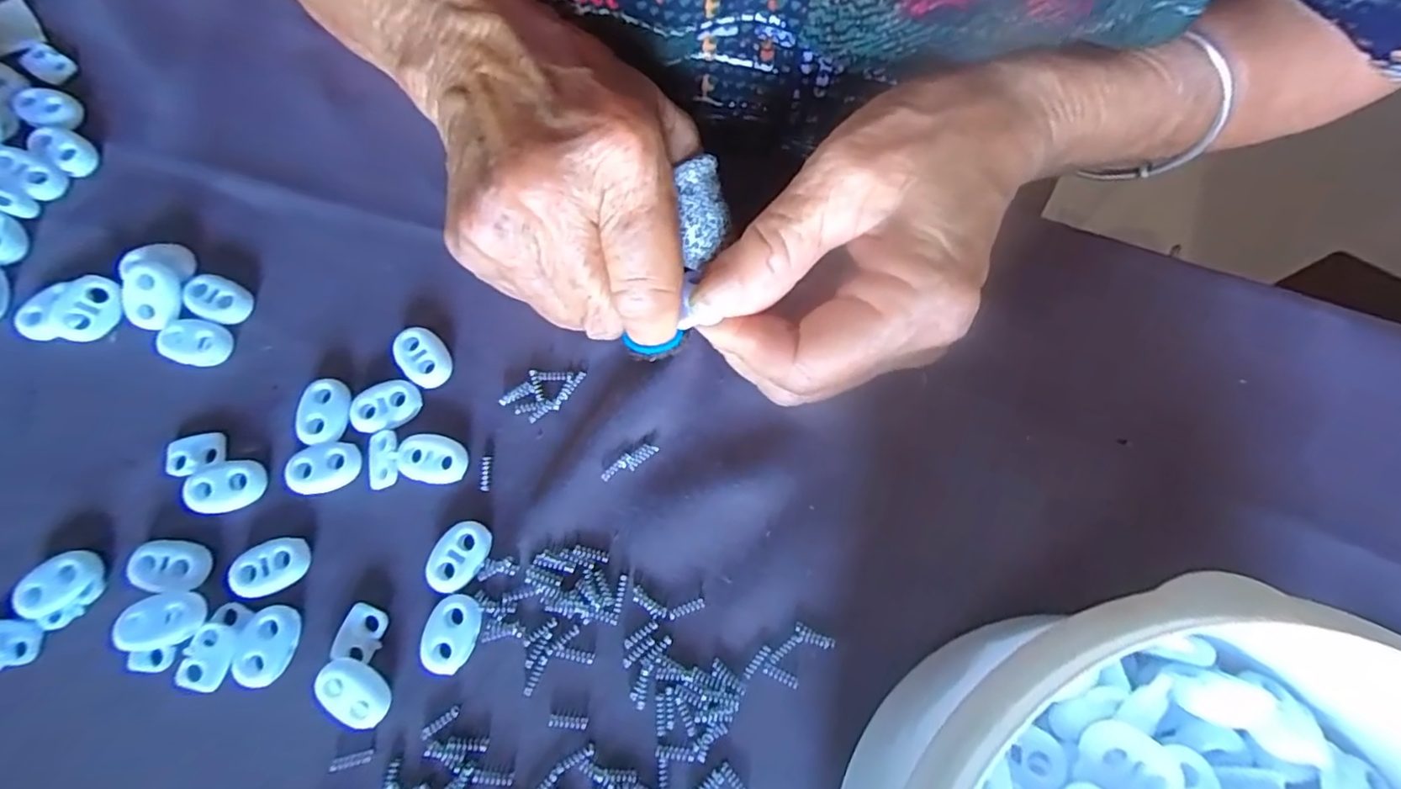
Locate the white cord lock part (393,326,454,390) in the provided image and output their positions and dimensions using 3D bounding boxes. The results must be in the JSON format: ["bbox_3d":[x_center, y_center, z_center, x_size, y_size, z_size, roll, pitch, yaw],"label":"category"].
[{"bbox_3d":[-0.095,-0.012,0.203,0.016,0.007,0.022,-38,81,-11],"label":"white cord lock part"}]

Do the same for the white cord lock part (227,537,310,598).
[{"bbox_3d":[-0.134,0.054,0.183,0.022,0.005,0.015,-20,78,-7],"label":"white cord lock part"}]

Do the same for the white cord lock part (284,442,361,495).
[{"bbox_3d":[-0.122,0.023,0.191,0.022,0.004,0.015,-16,78,-6],"label":"white cord lock part"}]

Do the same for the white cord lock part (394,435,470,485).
[{"bbox_3d":[-0.088,0.022,0.194,0.021,0.005,0.016,8,76,-1],"label":"white cord lock part"}]

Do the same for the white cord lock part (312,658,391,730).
[{"bbox_3d":[-0.103,0.088,0.175,0.022,0.008,0.014,34,77,5],"label":"white cord lock part"}]

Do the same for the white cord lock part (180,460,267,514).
[{"bbox_3d":[-0.151,0.029,0.188,0.022,0.006,0.015,-11,77,-5],"label":"white cord lock part"}]

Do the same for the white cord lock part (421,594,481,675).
[{"bbox_3d":[-0.077,0.073,0.181,0.015,0.005,0.023,13,76,1],"label":"white cord lock part"}]

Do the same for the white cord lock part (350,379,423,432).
[{"bbox_3d":[-0.105,0.004,0.196,0.022,0.004,0.015,-22,78,-8],"label":"white cord lock part"}]

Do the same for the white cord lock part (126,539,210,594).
[{"bbox_3d":[-0.163,0.052,0.180,0.021,0.004,0.015,3,76,-2],"label":"white cord lock part"}]

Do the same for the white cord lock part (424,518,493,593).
[{"bbox_3d":[-0.076,0.051,0.187,0.015,0.005,0.022,35,77,6],"label":"white cord lock part"}]

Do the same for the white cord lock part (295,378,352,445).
[{"bbox_3d":[-0.125,0.006,0.196,0.015,0.005,0.021,6,76,-1],"label":"white cord lock part"}]

